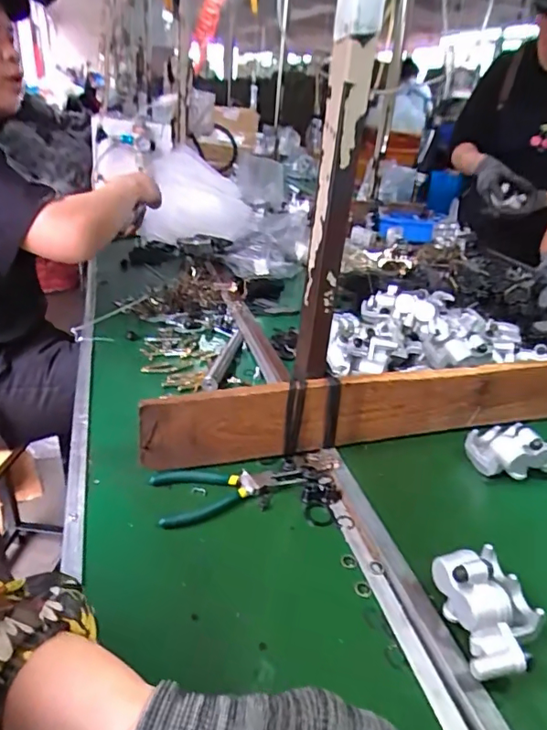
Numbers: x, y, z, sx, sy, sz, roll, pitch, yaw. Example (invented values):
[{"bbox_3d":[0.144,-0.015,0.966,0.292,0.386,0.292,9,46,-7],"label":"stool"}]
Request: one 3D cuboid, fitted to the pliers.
[{"bbox_3d":[-0.044,0.130,0.553,0.160,0.011,0.072,-7,27,-19],"label":"pliers"}]

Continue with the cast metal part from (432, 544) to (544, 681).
[{"bbox_3d":[0.178,0.199,0.418,0.073,0.068,0.091,-1,28,-9],"label":"cast metal part"}]

